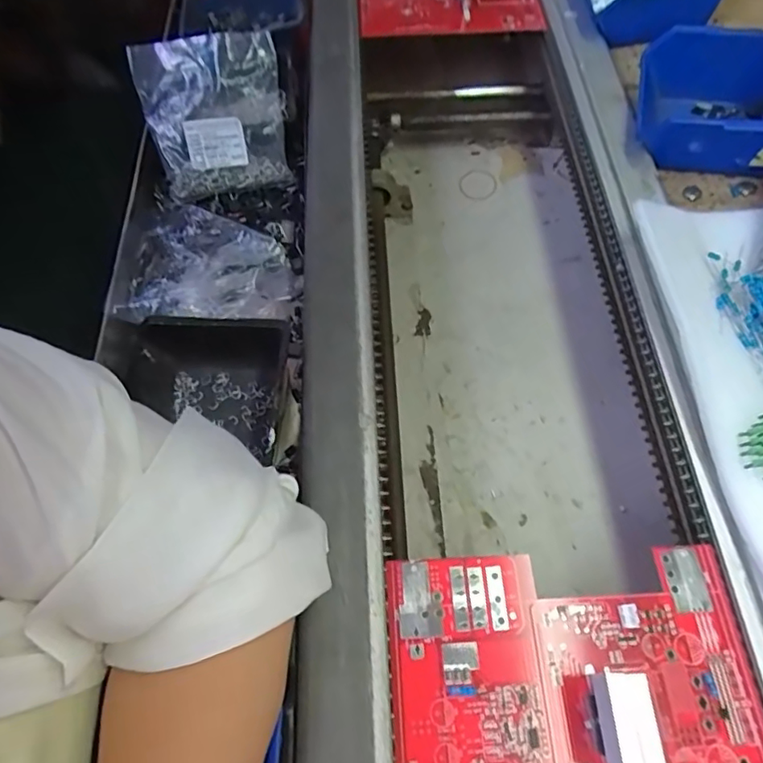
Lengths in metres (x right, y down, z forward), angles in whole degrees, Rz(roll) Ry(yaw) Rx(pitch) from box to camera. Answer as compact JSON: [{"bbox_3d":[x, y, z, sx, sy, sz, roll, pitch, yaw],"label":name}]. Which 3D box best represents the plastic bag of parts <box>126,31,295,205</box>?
[{"bbox_3d":[-0.149,-0.240,0.507,0.123,0.127,0.034,-6,29,6],"label":"plastic bag of parts"}]

